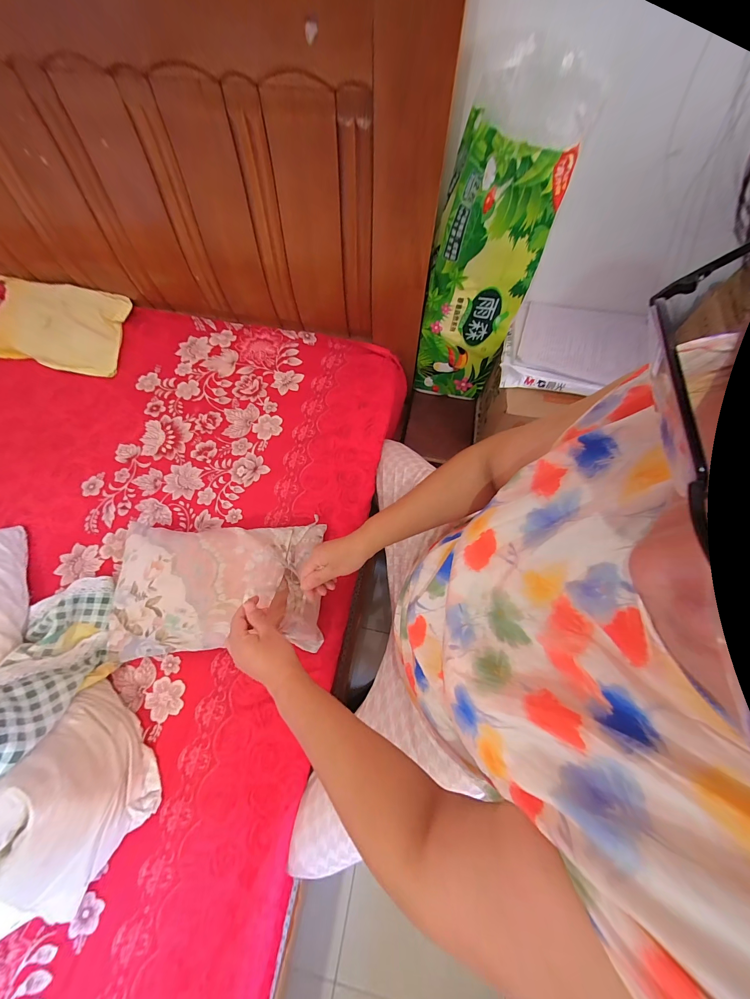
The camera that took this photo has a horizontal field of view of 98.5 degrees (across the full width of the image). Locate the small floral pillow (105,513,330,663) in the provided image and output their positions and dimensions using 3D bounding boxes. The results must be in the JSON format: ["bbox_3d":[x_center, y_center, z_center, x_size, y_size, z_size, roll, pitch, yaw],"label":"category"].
[{"bbox_3d":[-0.289,0.150,0.584,0.373,0.098,0.230,-2,68,-1],"label":"small floral pillow"}]

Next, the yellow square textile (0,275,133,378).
[{"bbox_3d":[-0.861,-0.468,0.867,0.360,0.084,0.220,9,68,3],"label":"yellow square textile"}]

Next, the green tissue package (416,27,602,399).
[{"bbox_3d":[0.220,-0.476,0.716,0.198,0.586,0.148,9,68,3],"label":"green tissue package"}]

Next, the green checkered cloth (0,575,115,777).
[{"bbox_3d":[-0.562,0.306,0.518,0.167,0.101,0.382,-6,37,-3],"label":"green checkered cloth"}]

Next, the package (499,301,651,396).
[{"bbox_3d":[0.449,-0.343,0.731,0.301,0.047,0.227,11,69,4],"label":"package"}]

